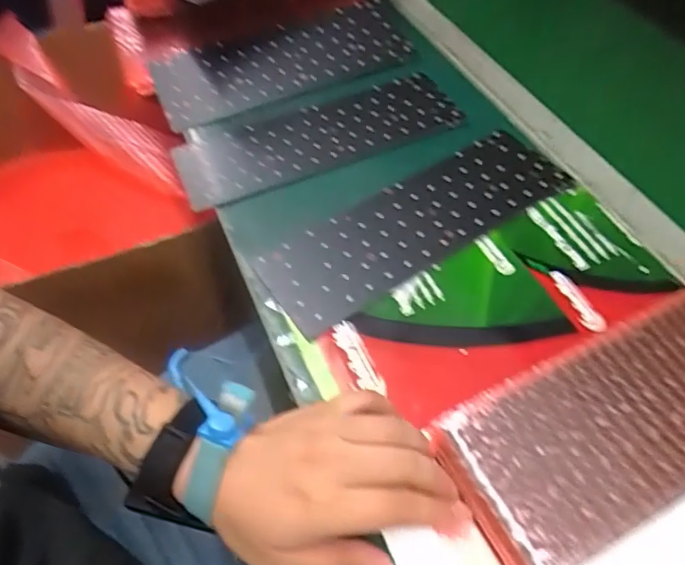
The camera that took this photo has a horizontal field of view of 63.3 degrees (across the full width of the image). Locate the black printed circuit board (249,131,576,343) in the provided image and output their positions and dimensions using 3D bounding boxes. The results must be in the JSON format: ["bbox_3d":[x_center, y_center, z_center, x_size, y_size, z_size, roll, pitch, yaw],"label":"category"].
[{"bbox_3d":[0.068,-0.052,0.478,0.279,0.010,0.092,-29,56,-18],"label":"black printed circuit board"}]

